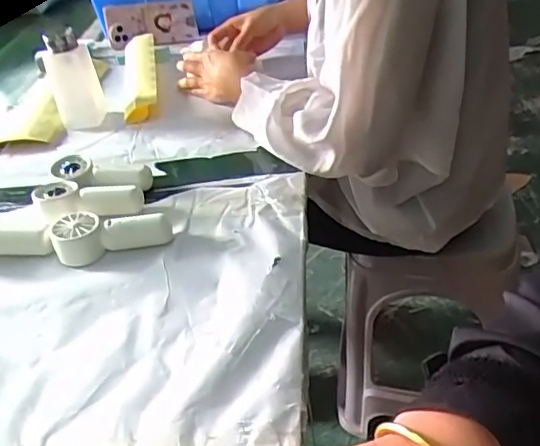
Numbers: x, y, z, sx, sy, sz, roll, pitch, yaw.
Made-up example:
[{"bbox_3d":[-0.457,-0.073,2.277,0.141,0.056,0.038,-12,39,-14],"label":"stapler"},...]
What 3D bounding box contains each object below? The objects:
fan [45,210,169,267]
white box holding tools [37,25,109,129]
[{"bbox_3d":[-0.153,0.007,0.550,0.108,0.035,0.037,-14,37,-8],"label":"fan"},{"bbox_3d":[-0.265,-0.192,0.767,0.065,0.122,0.039,-18,38,-13],"label":"white box holding tools"}]

